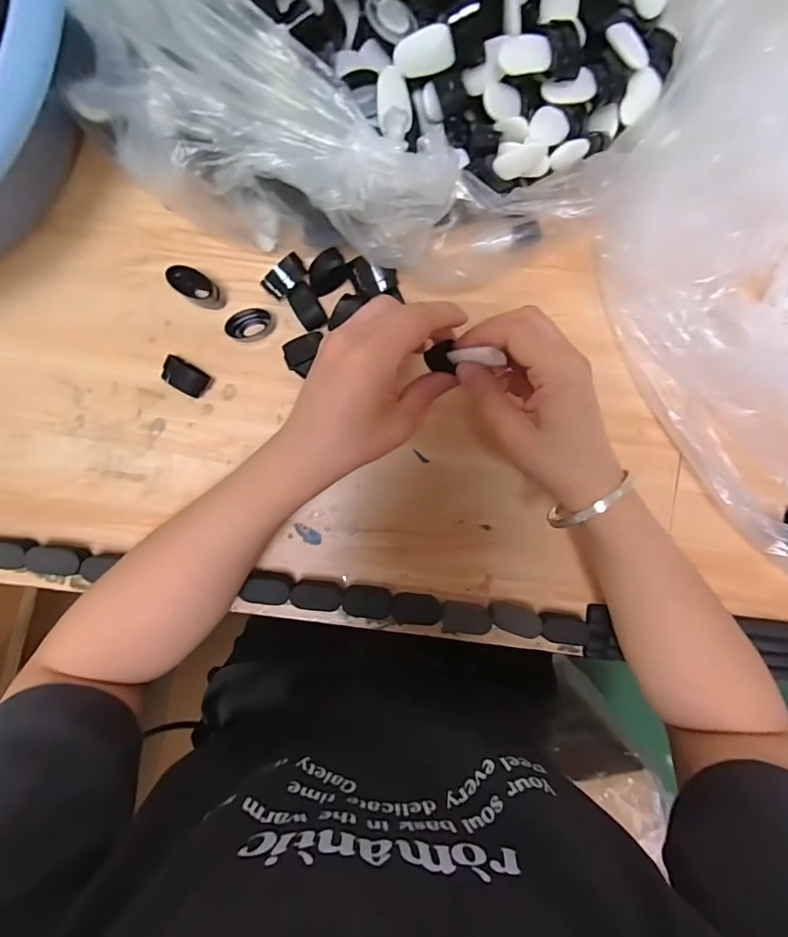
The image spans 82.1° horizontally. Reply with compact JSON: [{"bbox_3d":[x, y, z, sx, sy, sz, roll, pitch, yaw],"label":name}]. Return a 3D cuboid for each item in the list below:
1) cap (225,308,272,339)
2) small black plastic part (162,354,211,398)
[{"bbox_3d":[-0.108,-0.107,0.336,0.033,0.015,0.018,-18,92,-1],"label":"cap"},{"bbox_3d":[-0.154,-0.068,0.336,0.031,0.017,0.021,30,91,-2],"label":"small black plastic part"}]

